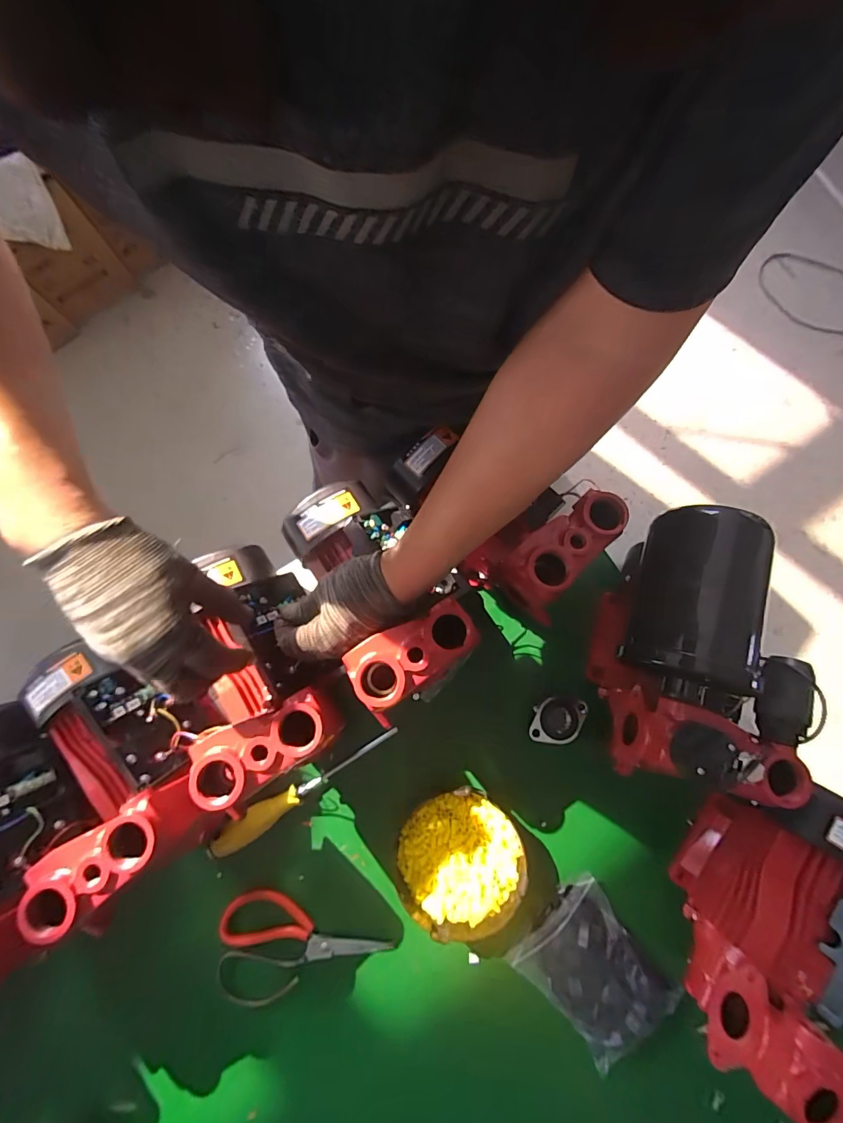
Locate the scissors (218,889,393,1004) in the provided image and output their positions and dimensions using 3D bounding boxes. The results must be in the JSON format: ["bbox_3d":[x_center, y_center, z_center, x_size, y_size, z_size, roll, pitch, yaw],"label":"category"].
[{"bbox_3d":[-0.133,0.440,0.491,0.190,0.019,0.101,3,78,1],"label":"scissors"}]

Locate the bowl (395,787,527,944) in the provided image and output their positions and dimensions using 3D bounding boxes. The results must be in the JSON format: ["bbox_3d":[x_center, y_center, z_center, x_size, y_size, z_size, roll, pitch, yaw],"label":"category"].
[{"bbox_3d":[0.043,0.346,0.499,0.139,0.042,0.147,0,78,0],"label":"bowl"}]

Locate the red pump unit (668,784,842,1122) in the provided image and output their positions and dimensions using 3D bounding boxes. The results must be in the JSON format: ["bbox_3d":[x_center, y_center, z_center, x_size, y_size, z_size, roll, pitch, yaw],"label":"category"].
[{"bbox_3d":[0.354,0.341,0.413,0.114,0.199,0.238,29,80,6],"label":"red pump unit"}]

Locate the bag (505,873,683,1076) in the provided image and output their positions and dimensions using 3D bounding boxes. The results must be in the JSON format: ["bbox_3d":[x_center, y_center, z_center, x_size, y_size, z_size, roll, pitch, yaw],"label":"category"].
[{"bbox_3d":[0.186,0.442,0.462,0.124,0.037,0.145,-41,81,-8],"label":"bag"}]

